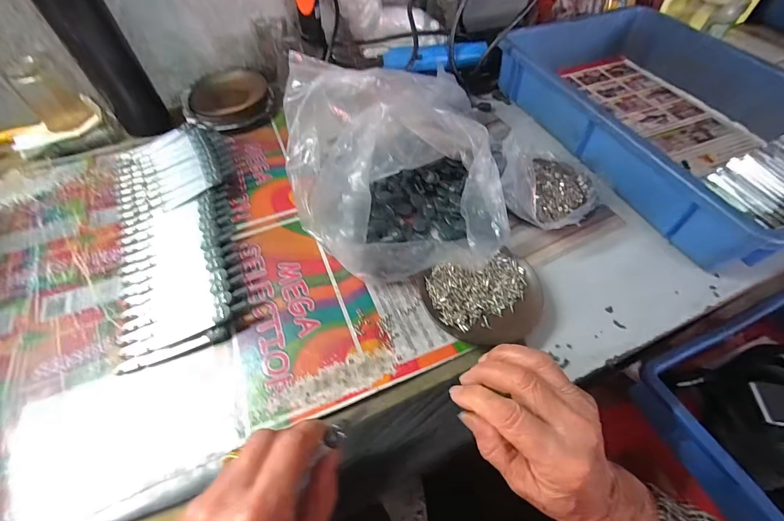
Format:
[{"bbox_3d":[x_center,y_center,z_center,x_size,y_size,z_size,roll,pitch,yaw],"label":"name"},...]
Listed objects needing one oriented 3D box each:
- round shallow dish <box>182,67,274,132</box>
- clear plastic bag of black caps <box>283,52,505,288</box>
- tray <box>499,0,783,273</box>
[{"bbox_3d":[-0.250,-0.247,0.533,0.127,0.034,0.127,0,55,0],"label":"round shallow dish"},{"bbox_3d":[0.001,-0.120,0.404,0.240,0.094,0.289,-5,55,-4],"label":"clear plastic bag of black caps"},{"bbox_3d":[0.376,-0.203,0.469,0.319,0.077,0.433,-19,57,-13],"label":"tray"}]

